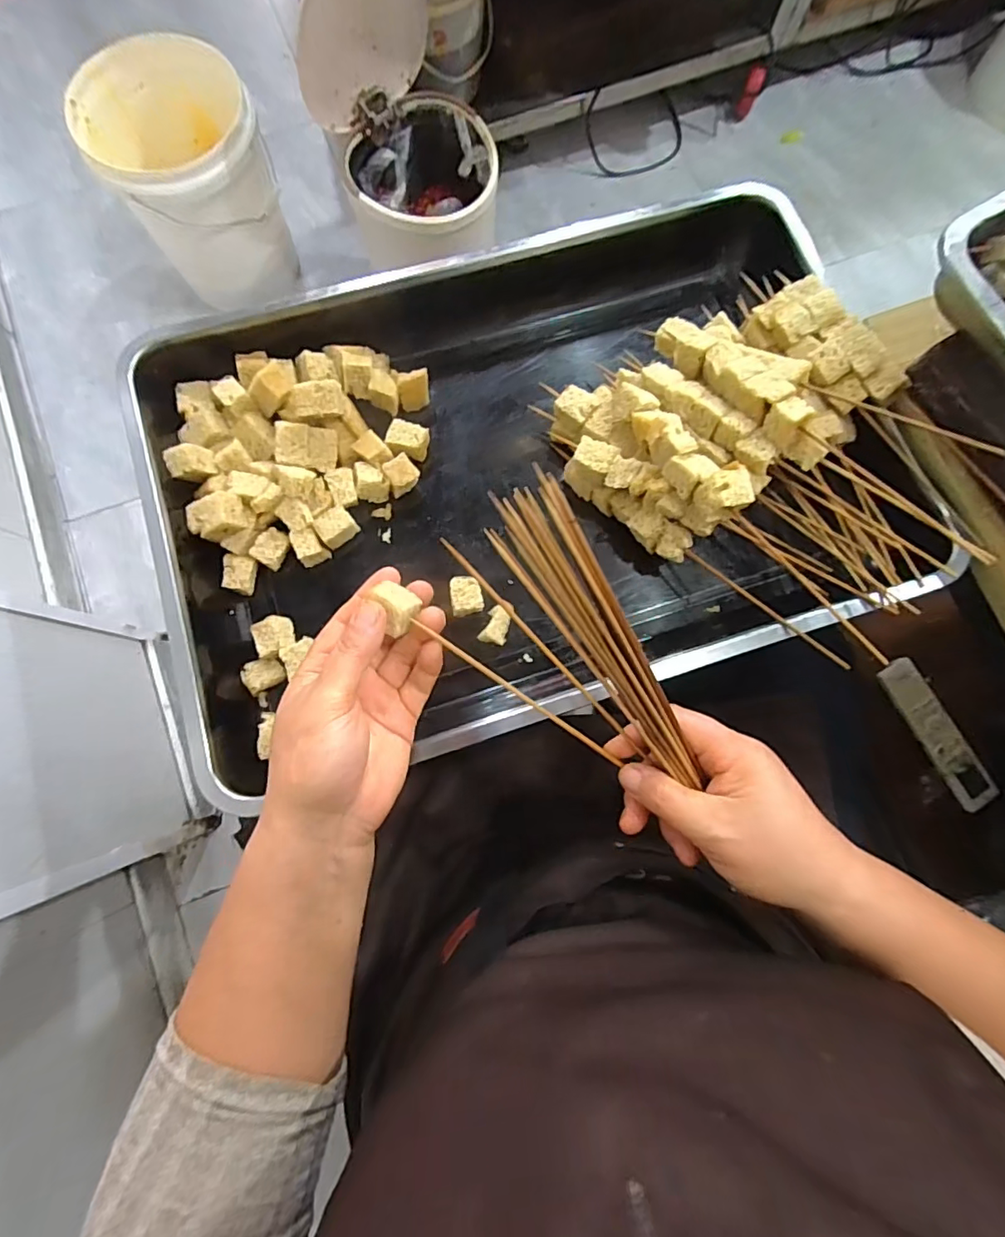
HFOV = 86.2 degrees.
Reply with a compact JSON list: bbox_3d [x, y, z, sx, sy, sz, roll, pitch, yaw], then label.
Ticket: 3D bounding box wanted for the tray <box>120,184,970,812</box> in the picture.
[{"bbox_3d":[0.021,-0.127,0.448,0.580,0.079,0.396,-16,80,-4],"label":"tray"}]

